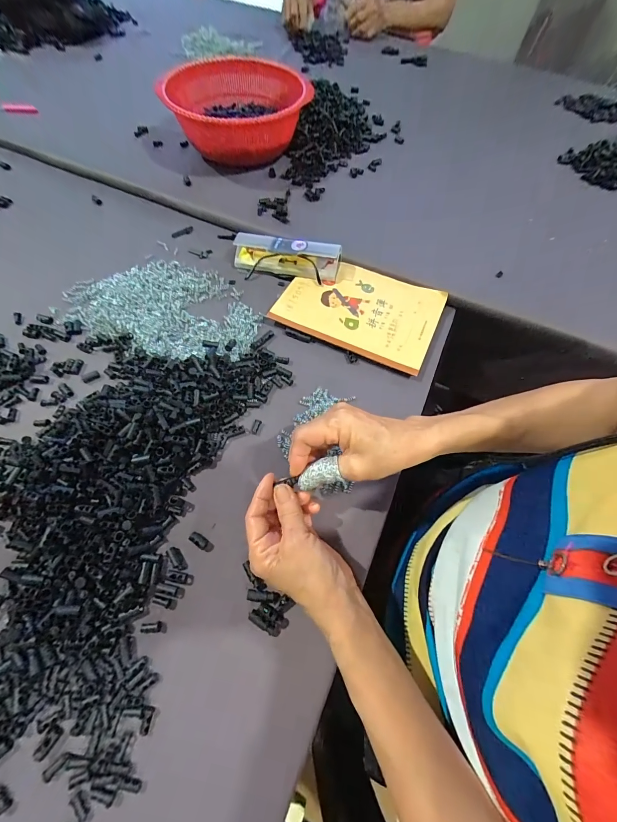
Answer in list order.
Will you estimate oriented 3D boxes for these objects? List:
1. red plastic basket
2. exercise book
[{"bbox_3d":[-0.116,-0.497,0.561,0.216,0.094,0.215,0,64,-1],"label":"red plastic basket"},{"bbox_3d":[0.070,-0.141,0.445,0.203,0.012,0.141,23,66,10],"label":"exercise book"}]

